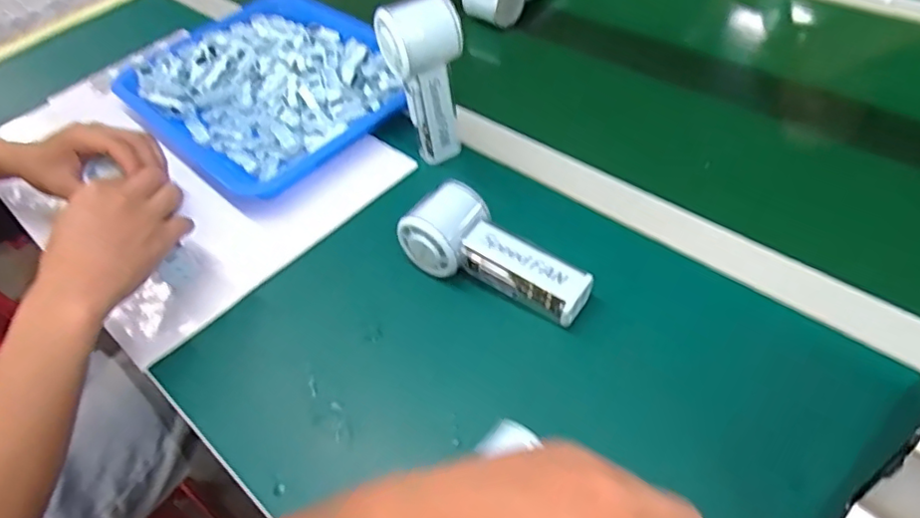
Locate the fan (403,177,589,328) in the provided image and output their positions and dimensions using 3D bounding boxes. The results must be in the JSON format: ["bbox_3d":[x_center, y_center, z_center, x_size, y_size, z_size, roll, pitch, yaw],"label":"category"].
[{"bbox_3d":[0.029,-0.005,0.469,0.151,0.045,0.068,26,58,27],"label":"fan"}]

